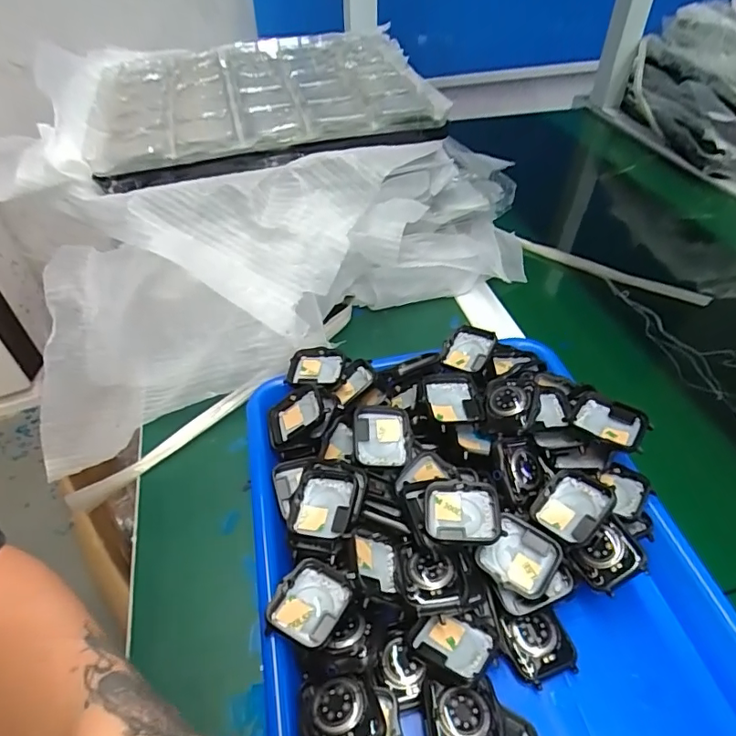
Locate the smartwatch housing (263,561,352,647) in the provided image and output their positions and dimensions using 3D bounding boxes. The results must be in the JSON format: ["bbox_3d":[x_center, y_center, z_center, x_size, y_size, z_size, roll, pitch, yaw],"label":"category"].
[{"bbox_3d":[-0.031,0.129,0.280,0.036,0.010,0.043,21,49,22],"label":"smartwatch housing"}]

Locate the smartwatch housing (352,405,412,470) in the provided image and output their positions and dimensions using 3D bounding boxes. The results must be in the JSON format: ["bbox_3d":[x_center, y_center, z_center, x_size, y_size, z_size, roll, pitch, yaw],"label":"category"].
[{"bbox_3d":[0.010,0.045,0.336,0.037,0.010,0.042,-1,62,-11],"label":"smartwatch housing"}]

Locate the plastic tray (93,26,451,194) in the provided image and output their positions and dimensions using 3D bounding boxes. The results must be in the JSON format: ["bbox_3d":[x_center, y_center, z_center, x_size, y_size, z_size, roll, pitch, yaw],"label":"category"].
[{"bbox_3d":[-0.104,-0.269,0.495,0.300,0.025,0.302,-12,48,-5],"label":"plastic tray"}]

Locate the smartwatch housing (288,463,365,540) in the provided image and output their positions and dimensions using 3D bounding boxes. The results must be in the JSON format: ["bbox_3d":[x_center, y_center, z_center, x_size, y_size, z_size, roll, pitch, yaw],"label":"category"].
[{"bbox_3d":[-0.025,0.081,0.312,0.038,0.010,0.046,8,61,18],"label":"smartwatch housing"}]

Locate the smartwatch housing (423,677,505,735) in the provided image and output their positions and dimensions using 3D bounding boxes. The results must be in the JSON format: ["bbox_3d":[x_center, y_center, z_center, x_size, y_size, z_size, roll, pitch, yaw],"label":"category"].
[{"bbox_3d":[0.046,0.175,0.249,0.035,0.016,0.036,-2,44,0],"label":"smartwatch housing"}]

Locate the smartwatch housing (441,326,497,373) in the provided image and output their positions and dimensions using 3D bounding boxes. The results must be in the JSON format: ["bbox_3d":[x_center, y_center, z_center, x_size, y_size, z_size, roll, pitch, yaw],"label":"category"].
[{"bbox_3d":[0.082,-0.015,0.415,0.035,0.011,0.040,23,73,25],"label":"smartwatch housing"}]

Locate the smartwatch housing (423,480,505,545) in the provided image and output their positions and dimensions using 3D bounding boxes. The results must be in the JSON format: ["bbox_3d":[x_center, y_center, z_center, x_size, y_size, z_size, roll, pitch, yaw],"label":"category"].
[{"bbox_3d":[0.055,0.085,0.300,0.042,0.010,0.038,-5,45,8],"label":"smartwatch housing"}]

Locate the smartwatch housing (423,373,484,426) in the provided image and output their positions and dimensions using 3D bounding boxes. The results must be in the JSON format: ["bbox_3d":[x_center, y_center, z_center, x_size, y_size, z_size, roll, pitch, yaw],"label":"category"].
[{"bbox_3d":[0.059,0.022,0.351,0.038,0.010,0.044,-5,44,-4],"label":"smartwatch housing"}]

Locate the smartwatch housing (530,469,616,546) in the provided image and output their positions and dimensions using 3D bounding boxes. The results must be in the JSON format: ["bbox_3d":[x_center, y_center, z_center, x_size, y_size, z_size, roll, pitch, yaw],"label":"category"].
[{"bbox_3d":[0.123,0.081,0.305,0.043,0.009,0.038,-44,41,-13],"label":"smartwatch housing"}]

